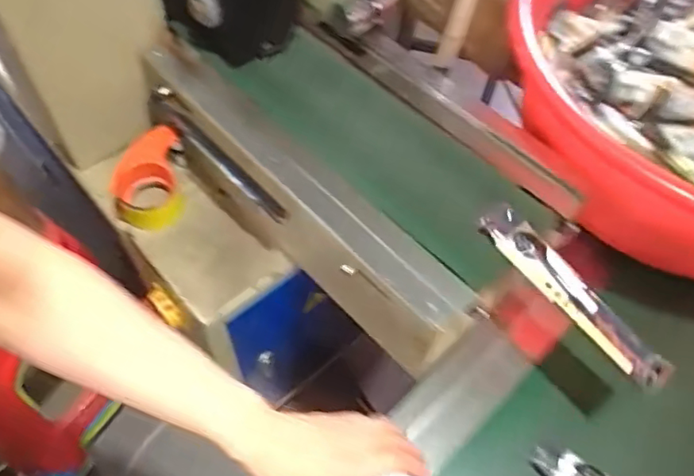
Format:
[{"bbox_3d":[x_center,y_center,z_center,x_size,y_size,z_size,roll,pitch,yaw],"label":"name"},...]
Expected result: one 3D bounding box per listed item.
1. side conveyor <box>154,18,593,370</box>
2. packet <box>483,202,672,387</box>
[{"bbox_3d":[0.018,-0.105,0.780,0.330,0.143,0.548,-38,65,-23],"label":"side conveyor"},{"bbox_3d":[0.247,0.054,0.609,0.056,0.022,0.245,-33,64,-21],"label":"packet"}]

